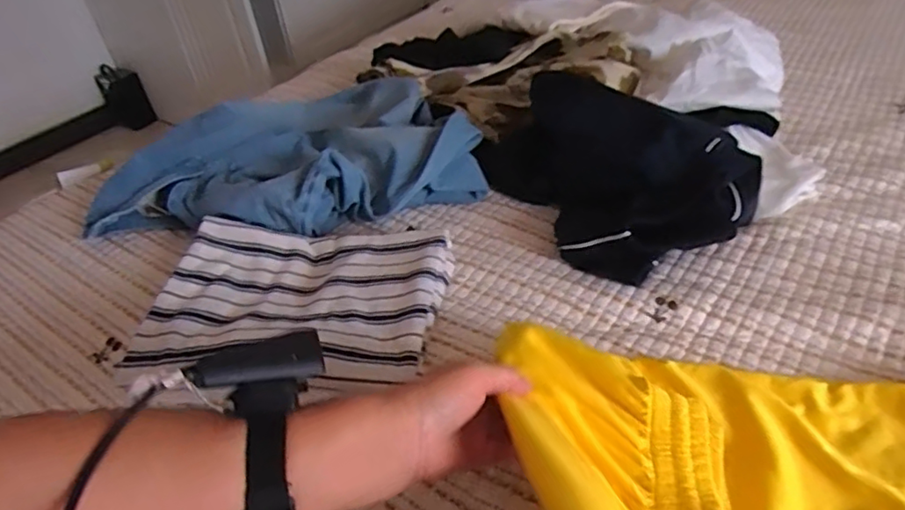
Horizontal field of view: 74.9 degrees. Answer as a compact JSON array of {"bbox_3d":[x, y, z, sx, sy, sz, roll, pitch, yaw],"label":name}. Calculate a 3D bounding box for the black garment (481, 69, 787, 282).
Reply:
[{"bbox_3d":[0.245,-0.129,0.715,0.346,0.109,0.300,-22,41,-18],"label":"black garment"}]

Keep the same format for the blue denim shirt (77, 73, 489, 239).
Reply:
[{"bbox_3d":[-0.234,-0.126,0.785,0.465,0.086,0.322,-19,40,-14],"label":"blue denim shirt"}]

